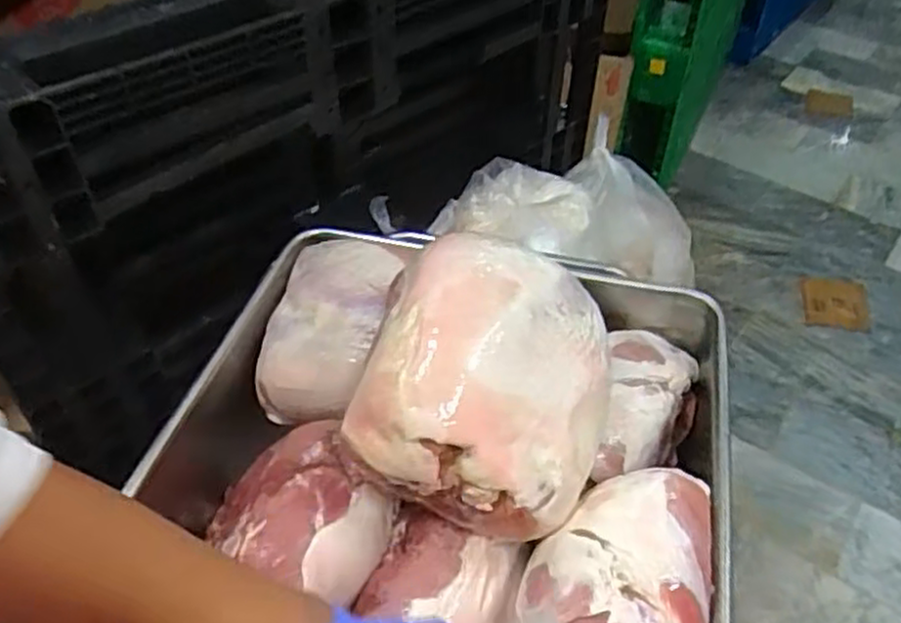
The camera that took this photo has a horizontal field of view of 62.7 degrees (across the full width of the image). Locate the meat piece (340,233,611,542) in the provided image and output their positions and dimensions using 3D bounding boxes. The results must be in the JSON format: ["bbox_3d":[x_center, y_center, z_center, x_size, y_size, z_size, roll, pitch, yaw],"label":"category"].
[{"bbox_3d":[0.039,0.079,0.831,0.263,0.210,0.265,10,46,9],"label":"meat piece"}]

